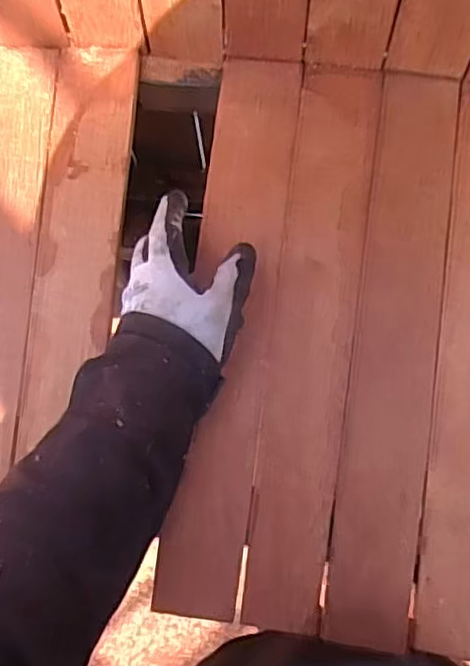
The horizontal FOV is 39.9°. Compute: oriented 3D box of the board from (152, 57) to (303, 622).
[{"bbox_3d":[0.000,-0.022,0.473,0.062,0.010,0.420,5,73,4],"label":"board"}]

